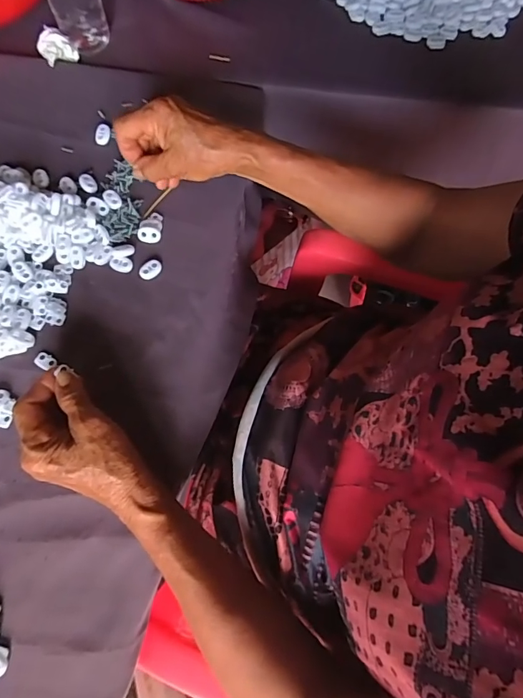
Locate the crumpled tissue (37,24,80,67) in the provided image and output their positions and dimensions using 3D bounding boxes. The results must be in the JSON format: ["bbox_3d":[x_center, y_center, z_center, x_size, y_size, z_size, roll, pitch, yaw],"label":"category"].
[{"bbox_3d":[-0.247,-0.362,0.513,0.035,0.017,0.047,-35,74,-12],"label":"crumpled tissue"}]

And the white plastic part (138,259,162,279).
[{"bbox_3d":[-0.108,-0.077,0.417,0.023,0.005,0.015,-37,74,-13],"label":"white plastic part"}]

